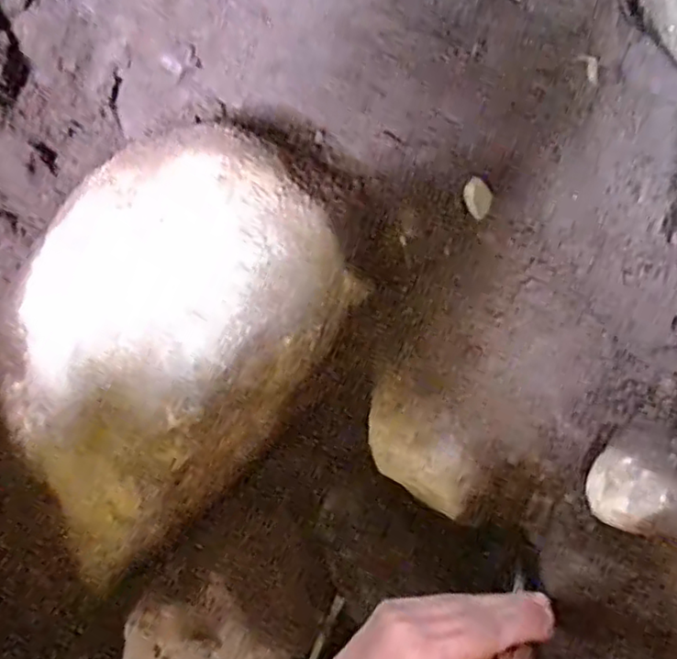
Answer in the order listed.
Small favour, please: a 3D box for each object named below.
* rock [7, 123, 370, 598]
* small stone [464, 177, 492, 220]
[{"bbox_3d":[-0.134,-0.001,0.471,0.265,0.198,0.188,-38,58,-23],"label":"rock"},{"bbox_3d":[0.107,-0.101,0.489,0.013,0.023,0.024,-35,57,-21],"label":"small stone"}]

